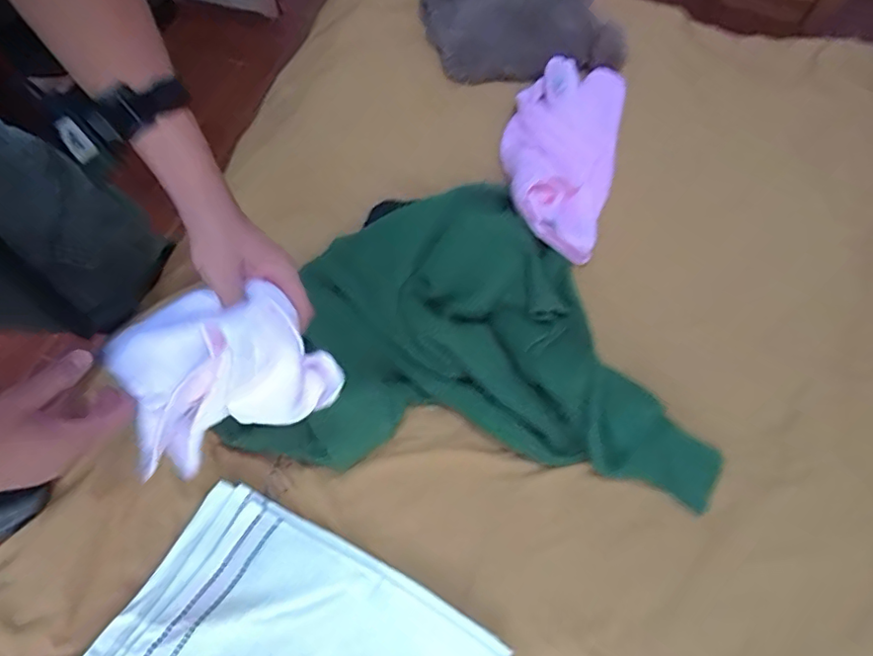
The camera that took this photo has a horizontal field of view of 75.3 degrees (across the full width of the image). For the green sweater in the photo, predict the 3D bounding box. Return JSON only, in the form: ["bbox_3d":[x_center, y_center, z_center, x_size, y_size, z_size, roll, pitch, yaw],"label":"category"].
[{"bbox_3d":[0.068,-0.004,0.698,0.550,0.044,0.402,11,65,4],"label":"green sweater"}]

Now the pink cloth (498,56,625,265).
[{"bbox_3d":[0.179,-0.257,0.832,0.171,0.064,0.315,12,65,4],"label":"pink cloth"}]

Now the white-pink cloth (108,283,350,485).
[{"bbox_3d":[-0.192,0.031,0.503,0.189,0.136,0.134,-15,66,-8],"label":"white-pink cloth"}]

